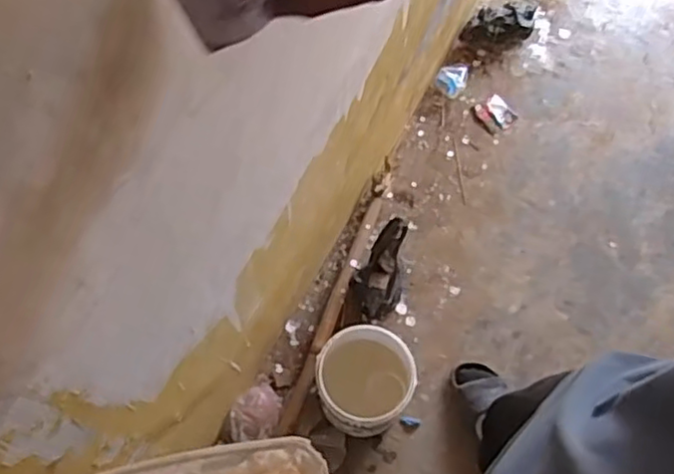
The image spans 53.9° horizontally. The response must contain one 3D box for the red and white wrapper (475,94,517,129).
[{"bbox_3d":[0.402,-0.313,1.666,0.076,0.014,0.094,-39,73,-16],"label":"red and white wrapper"}]

